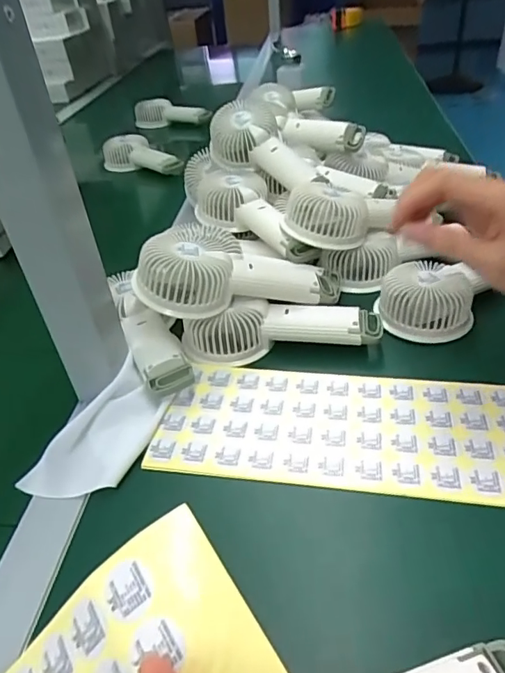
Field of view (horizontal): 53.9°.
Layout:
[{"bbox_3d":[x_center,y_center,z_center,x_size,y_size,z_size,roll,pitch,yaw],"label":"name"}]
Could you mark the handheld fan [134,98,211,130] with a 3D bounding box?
[{"bbox_3d":[-0.180,-0.480,1.067,0.164,0.051,0.074,8,42,16],"label":"handheld fan"}]

